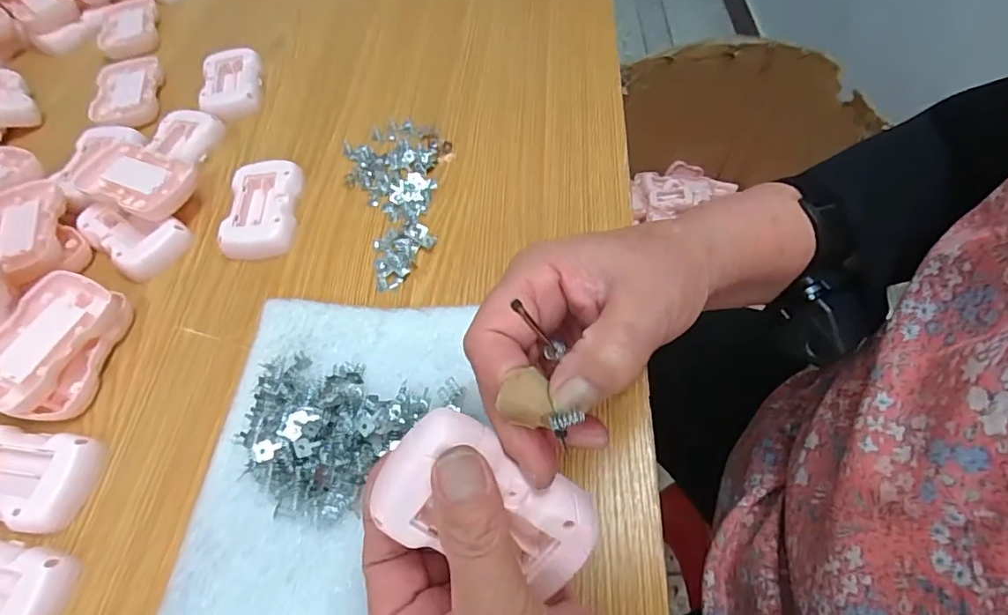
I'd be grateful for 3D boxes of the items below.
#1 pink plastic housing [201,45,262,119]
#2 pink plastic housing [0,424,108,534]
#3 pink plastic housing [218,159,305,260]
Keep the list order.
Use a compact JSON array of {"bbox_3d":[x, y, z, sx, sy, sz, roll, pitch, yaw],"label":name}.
[{"bbox_3d":[-0.250,-0.204,0.483,0.050,0.021,0.077,-12,58,-3],"label":"pink plastic housing"},{"bbox_3d":[-0.273,0.094,0.293,0.081,0.014,0.050,5,59,8],"label":"pink plastic housing"},{"bbox_3d":[-0.180,-0.075,0.394,0.048,0.017,0.085,-6,58,1],"label":"pink plastic housing"}]

